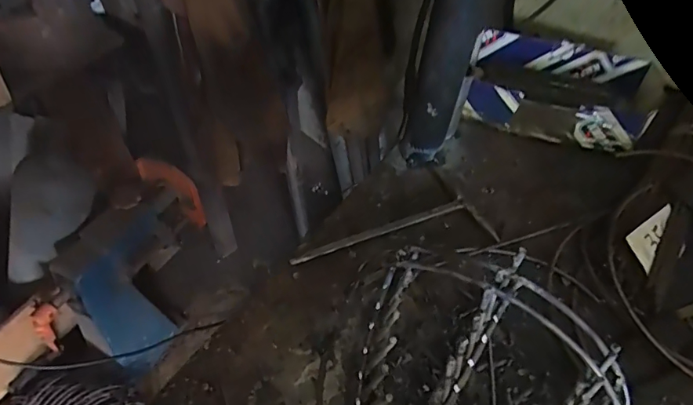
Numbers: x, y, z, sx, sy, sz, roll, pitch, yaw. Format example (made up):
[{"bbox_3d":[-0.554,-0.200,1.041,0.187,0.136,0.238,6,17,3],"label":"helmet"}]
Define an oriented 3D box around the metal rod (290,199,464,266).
[{"bbox_3d":[0.038,0.028,0.516,0.206,0.011,0.012,-20,53,-16],"label":"metal rod"}]

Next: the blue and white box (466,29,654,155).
[{"bbox_3d":[0.277,-0.151,0.648,0.234,0.063,0.146,16,52,13],"label":"blue and white box"}]

